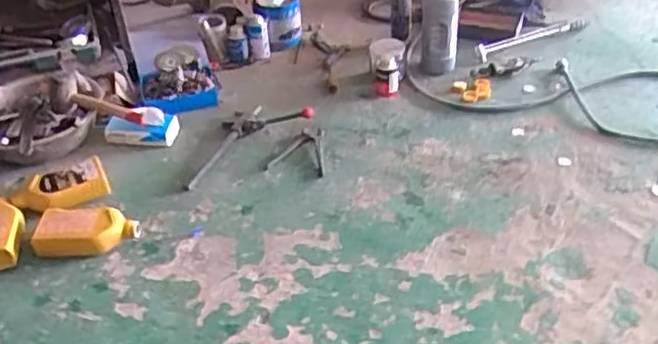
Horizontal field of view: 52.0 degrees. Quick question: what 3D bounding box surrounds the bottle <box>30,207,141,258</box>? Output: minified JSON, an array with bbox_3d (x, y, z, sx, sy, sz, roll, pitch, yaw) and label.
[{"bbox_3d":[-0.545,0.139,1.504,0.224,0.060,0.091,1,38,4],"label":"bottle"}]

